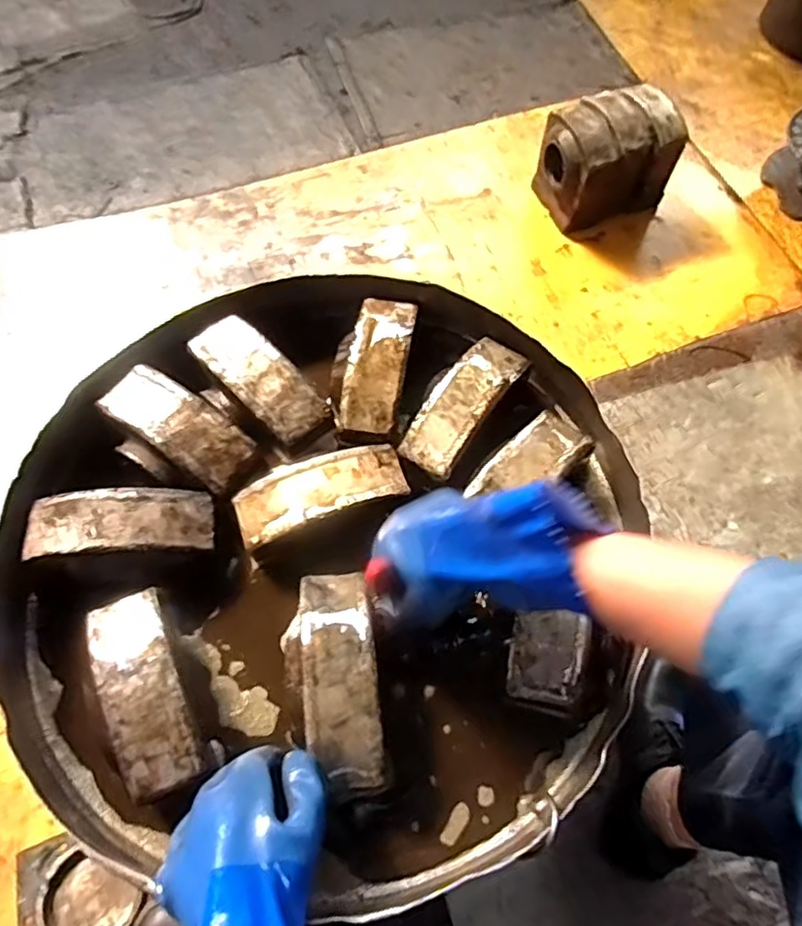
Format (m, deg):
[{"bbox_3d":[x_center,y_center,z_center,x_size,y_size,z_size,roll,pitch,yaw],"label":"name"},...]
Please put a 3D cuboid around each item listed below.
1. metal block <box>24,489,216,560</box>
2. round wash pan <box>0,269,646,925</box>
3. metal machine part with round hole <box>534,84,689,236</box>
[{"bbox_3d":[-0.259,0.055,0.579,0.162,0.038,0.061,-6,66,-4],"label":"metal block"},{"bbox_3d":[-0.070,0.067,0.594,0.528,0.097,0.545,1,66,-1],"label":"round wash pan"},{"bbox_3d":[0.395,-0.582,1.201,0.227,0.162,0.156,-20,66,-7],"label":"metal machine part with round hole"}]

